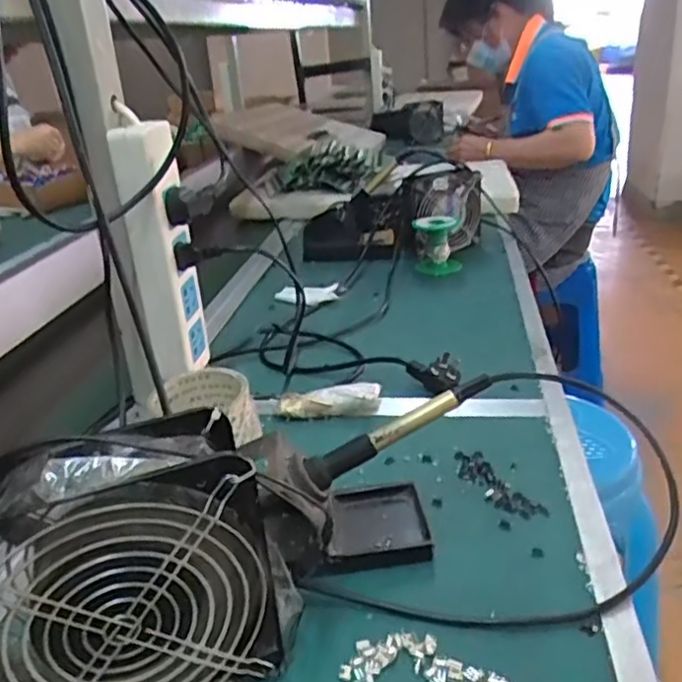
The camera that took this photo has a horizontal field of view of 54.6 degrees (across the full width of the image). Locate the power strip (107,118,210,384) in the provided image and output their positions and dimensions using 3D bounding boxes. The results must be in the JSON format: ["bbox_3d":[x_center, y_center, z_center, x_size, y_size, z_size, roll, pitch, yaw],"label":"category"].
[{"bbox_3d":[-0.154,-0.063,0.568,0.062,0.229,0.038,-13,26,-16],"label":"power strip"}]

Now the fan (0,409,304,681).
[{"bbox_3d":[-0.108,0.121,0.333,0.156,0.153,0.056,-13,26,-16],"label":"fan"}]

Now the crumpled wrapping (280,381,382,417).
[{"bbox_3d":[-0.010,0.054,0.608,0.090,0.025,0.028,-2,25,6],"label":"crumpled wrapping"}]

